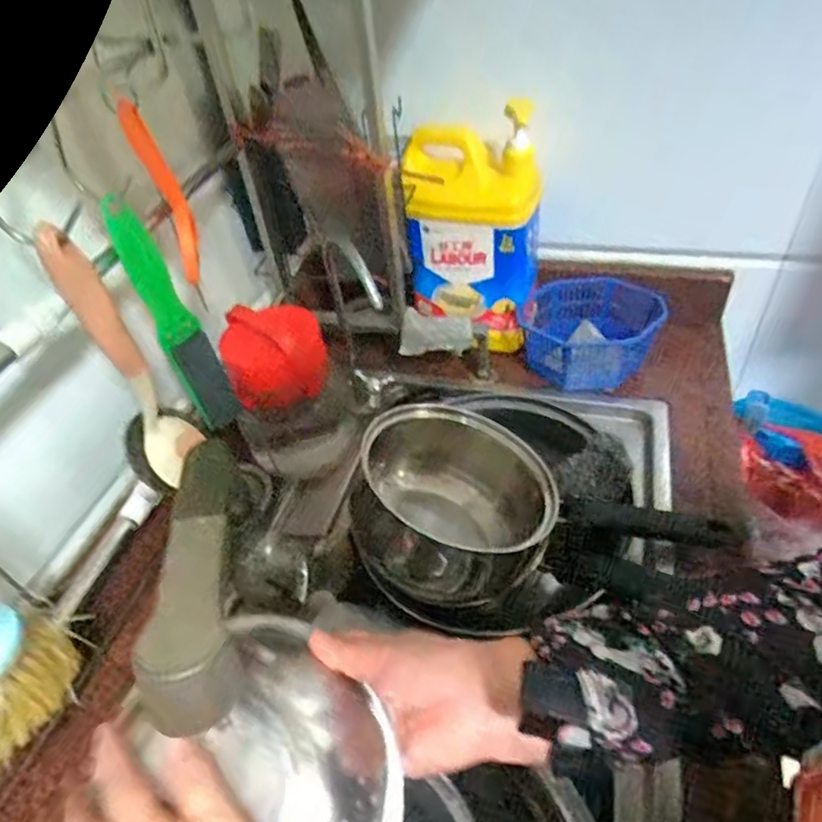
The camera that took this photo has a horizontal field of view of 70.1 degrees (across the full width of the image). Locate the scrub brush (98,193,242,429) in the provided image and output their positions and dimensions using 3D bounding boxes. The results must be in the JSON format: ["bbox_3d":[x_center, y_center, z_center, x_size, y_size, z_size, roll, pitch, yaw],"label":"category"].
[{"bbox_3d":[-0.188,-0.071,0.478,0.040,0.209,0.028,-22,46,-13],"label":"scrub brush"}]

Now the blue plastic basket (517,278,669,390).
[{"bbox_3d":[0.215,-0.091,0.701,0.156,0.077,0.125,8,47,17],"label":"blue plastic basket"}]

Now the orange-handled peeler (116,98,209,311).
[{"bbox_3d":[-0.186,-0.161,0.458,0.025,0.143,0.027,-21,47,-14],"label":"orange-handled peeler"}]

